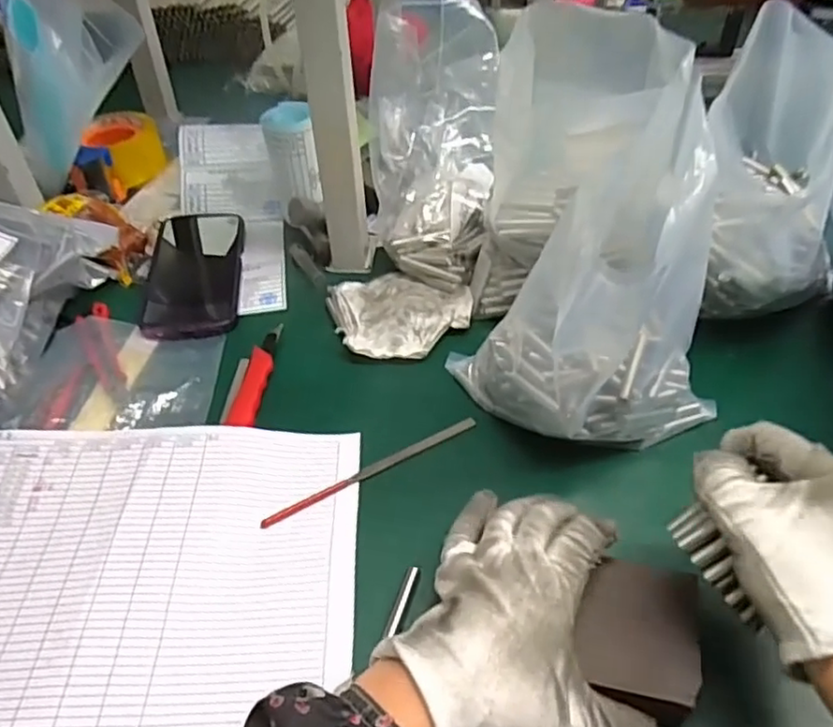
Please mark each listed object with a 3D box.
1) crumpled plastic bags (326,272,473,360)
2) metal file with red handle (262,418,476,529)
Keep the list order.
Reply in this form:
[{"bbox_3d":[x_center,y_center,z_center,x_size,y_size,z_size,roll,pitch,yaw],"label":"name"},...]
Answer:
[{"bbox_3d":[-0.021,-0.041,0.524,0.114,0.023,0.107,27,51,28],"label":"crumpled plastic bags"},{"bbox_3d":[-0.029,0.071,0.426,0.154,0.010,0.011,-23,47,-20],"label":"metal file with red handle"}]

